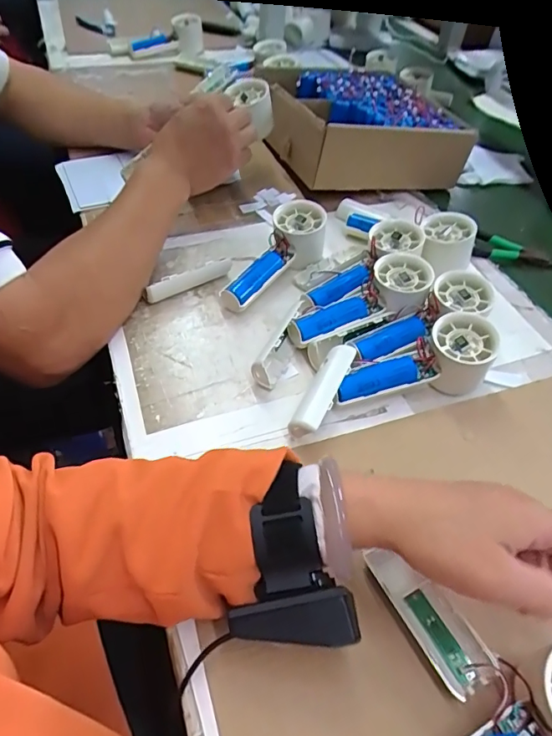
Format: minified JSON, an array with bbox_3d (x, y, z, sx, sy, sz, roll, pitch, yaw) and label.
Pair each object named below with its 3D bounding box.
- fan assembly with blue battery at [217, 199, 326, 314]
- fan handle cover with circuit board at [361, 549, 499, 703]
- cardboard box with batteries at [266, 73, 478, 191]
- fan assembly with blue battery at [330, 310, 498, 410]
[{"bbox_3d":[0.000,-0.118,0.523,0.061,0.047,0.158,32,68,22],"label":"fan assembly with blue battery"},{"bbox_3d":[0.097,0.156,0.308,0.033,0.020,0.088,-18,53,-19],"label":"fan handle cover with circuit board"},{"bbox_3d":[0.110,-0.346,0.691,0.252,0.090,0.212,-14,52,-15],"label":"cardboard box with batteries"},{"bbox_3d":[0.119,-0.005,0.428,0.143,0.055,0.050,-6,50,-9],"label":"fan assembly with blue battery"}]

